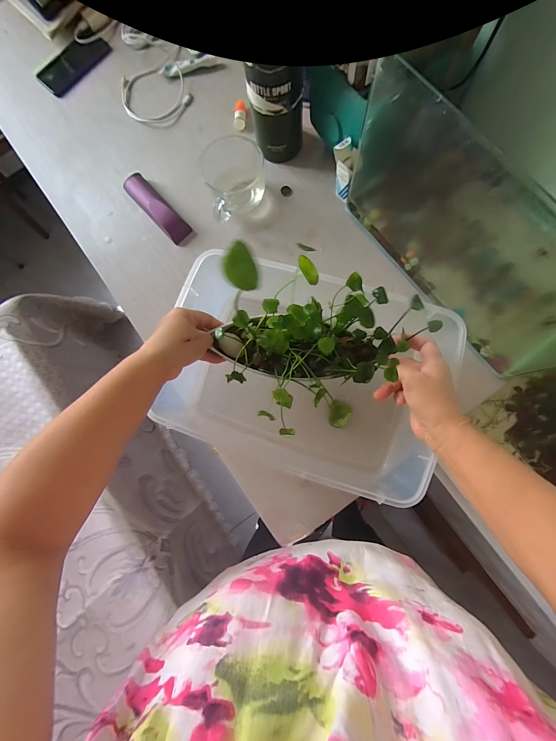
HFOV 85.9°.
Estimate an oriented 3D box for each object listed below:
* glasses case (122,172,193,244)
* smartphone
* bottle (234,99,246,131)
[{"bbox_3d":[-0.226,-0.304,0.556,0.042,0.034,0.150,-43,81,-2],"label":"glasses case"},{"bbox_3d":[-0.440,-0.661,0.644,0.159,0.009,0.092,-41,81,-2],"label":"smartphone"},{"bbox_3d":[-0.073,-0.497,0.576,0.022,0.016,0.055,3,94,5],"label":"bottle"}]

